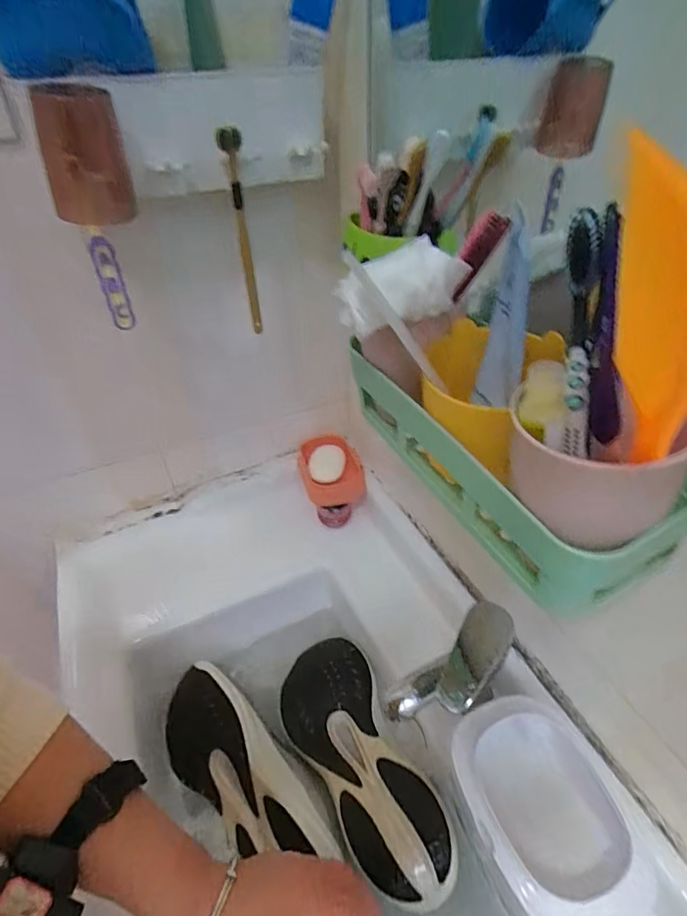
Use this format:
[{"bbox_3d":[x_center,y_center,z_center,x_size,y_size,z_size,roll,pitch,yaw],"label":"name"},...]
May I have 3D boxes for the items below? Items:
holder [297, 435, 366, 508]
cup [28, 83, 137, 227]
[{"bbox_3d":[-0.020,0.017,0.722,0.090,0.040,0.122,-11,42,-11],"label":"holder"},{"bbox_3d":[-0.217,-0.250,0.394,0.065,0.091,0.065,-19,44,-19],"label":"cup"}]

